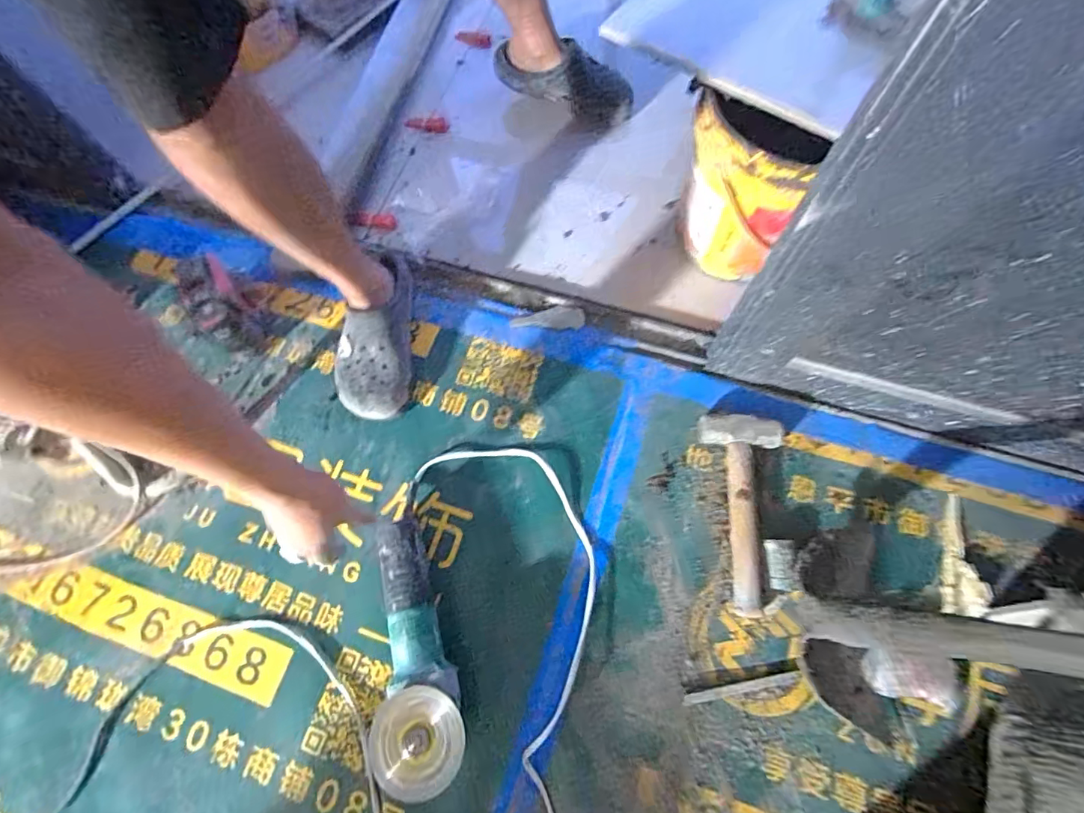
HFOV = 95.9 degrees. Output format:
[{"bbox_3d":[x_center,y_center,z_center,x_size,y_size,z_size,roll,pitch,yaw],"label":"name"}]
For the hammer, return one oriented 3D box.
[{"bbox_3d":[0.269,0.132,0.637,0.097,0.033,0.255,0,69,3],"label":"hammer"}]

